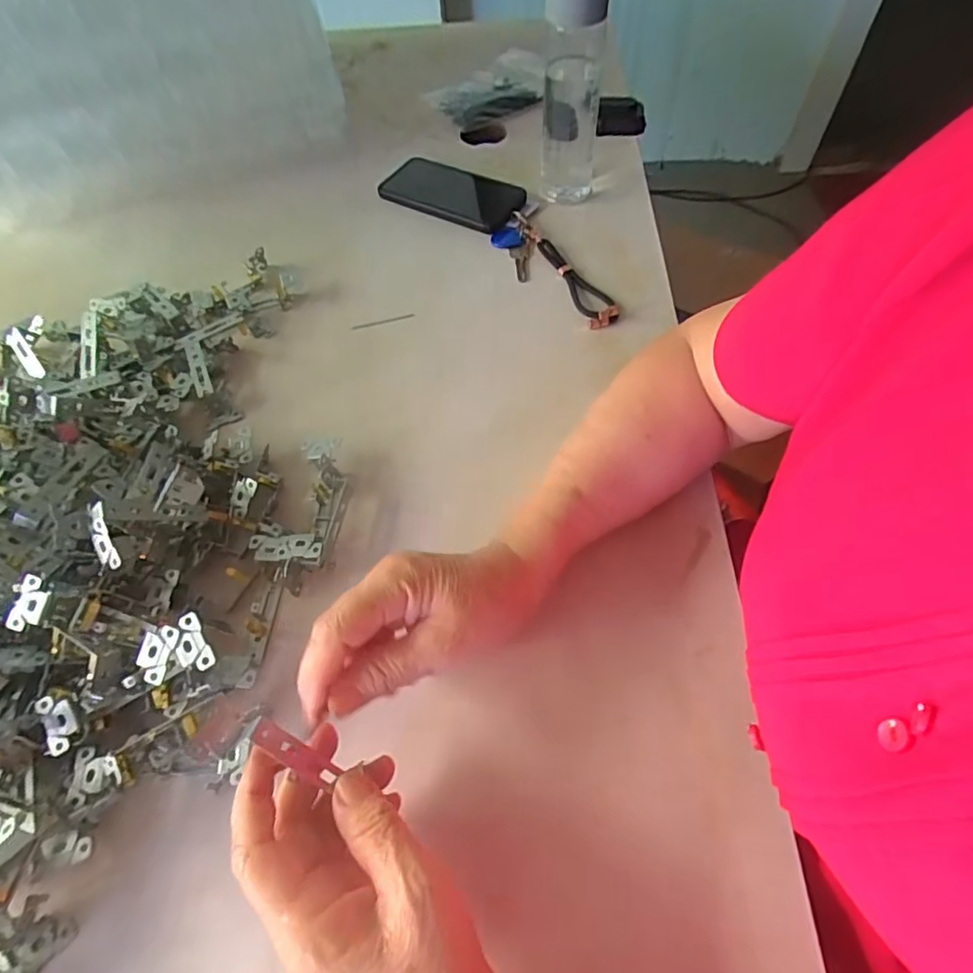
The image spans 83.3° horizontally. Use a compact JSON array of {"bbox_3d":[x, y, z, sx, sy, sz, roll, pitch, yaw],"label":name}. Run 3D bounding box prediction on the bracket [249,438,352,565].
[{"bbox_3d":[-0.133,0.013,0.420,0.055,0.027,0.103,7,60,7],"label":"bracket"}]

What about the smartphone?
[{"bbox_3d":[-0.037,-0.343,0.637,0.167,0.016,0.088,28,65,18],"label":"smartphone"}]

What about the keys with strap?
[{"bbox_3d":[0.062,-0.233,0.566,0.068,0.014,0.207,-20,60,-8],"label":"keys with strap"}]

